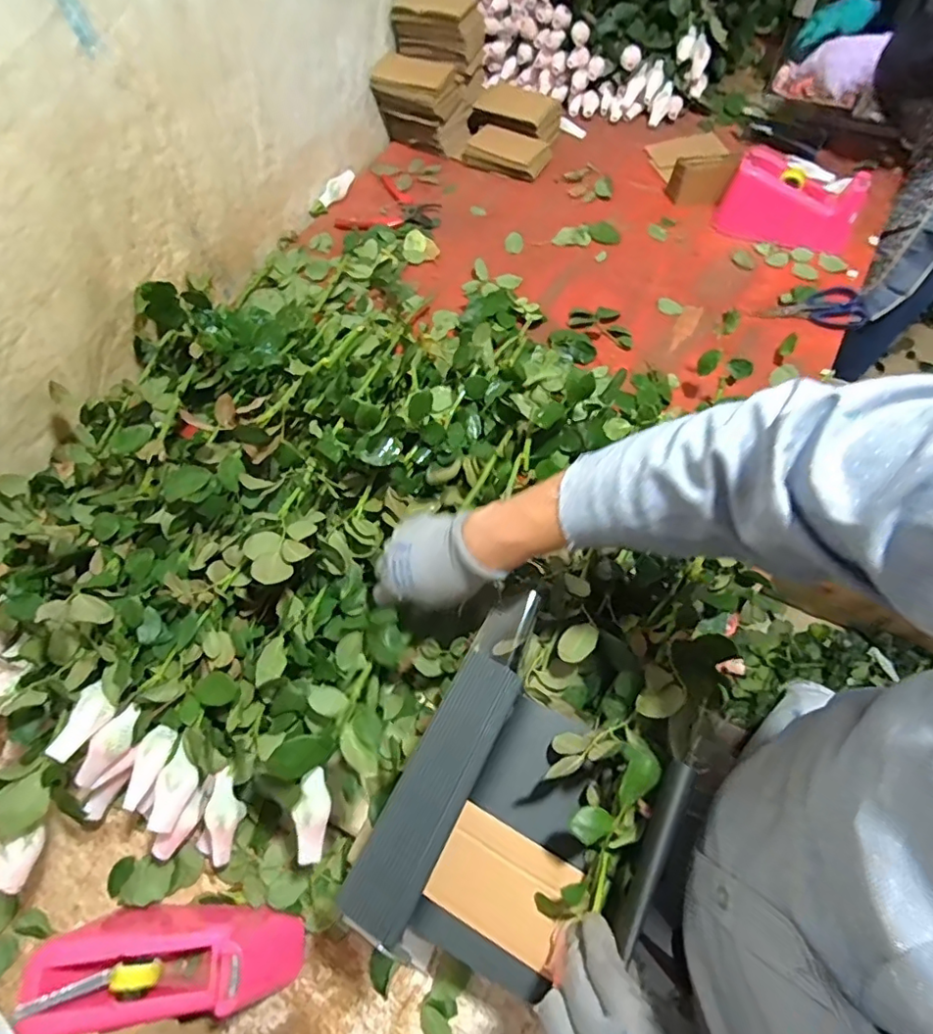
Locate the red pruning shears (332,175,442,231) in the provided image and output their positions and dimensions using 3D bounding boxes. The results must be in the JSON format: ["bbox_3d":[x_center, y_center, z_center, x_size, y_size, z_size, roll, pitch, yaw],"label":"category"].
[{"bbox_3d":[-0.133,-0.566,1.025,0.170,0.019,0.158,-1,63,2],"label":"red pruning shears"}]

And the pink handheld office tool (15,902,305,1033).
[{"bbox_3d":[-0.256,0.392,0.489,0.198,0.097,0.070,-4,63,1],"label":"pink handheld office tool"}]

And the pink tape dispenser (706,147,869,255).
[{"bbox_3d":[0.532,-0.516,0.906,0.208,0.098,0.081,23,66,14],"label":"pink tape dispenser"}]

